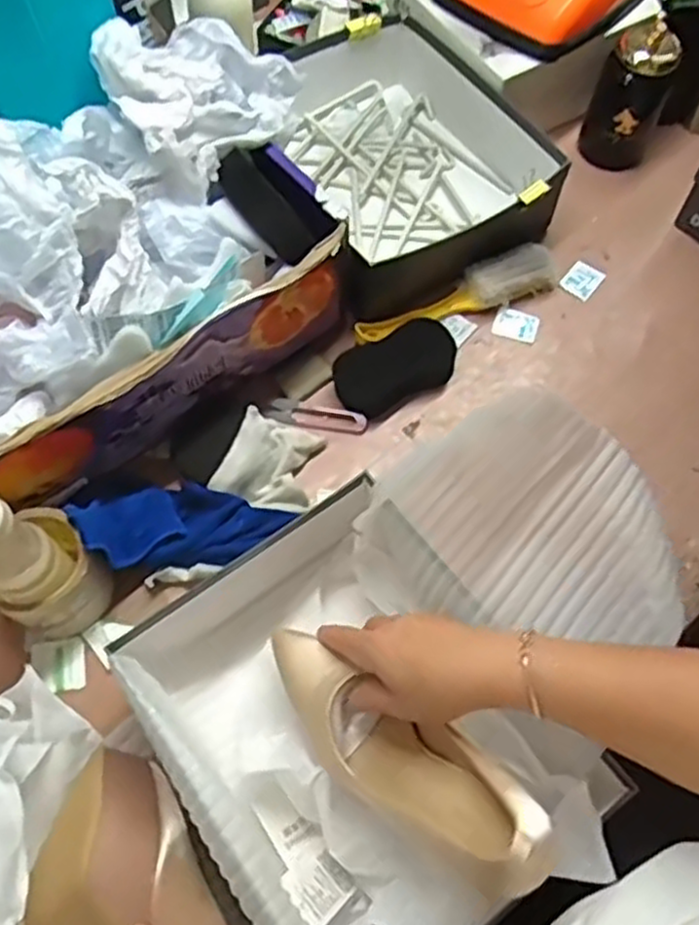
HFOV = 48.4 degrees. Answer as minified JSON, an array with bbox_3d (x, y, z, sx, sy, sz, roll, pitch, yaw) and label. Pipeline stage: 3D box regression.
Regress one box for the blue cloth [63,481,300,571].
[{"bbox_3d":[-0.144,0.048,0.677,0.187,0.062,0.080,0,63,-20],"label":"blue cloth"}]

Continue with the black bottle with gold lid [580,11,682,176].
[{"bbox_3d":[0.314,-0.410,0.865,0.078,0.149,0.073,25,66,10],"label":"black bottle with gold lid"}]

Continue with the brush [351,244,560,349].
[{"bbox_3d":[0.111,-0.175,0.811,0.225,0.034,0.050,-21,66,-11],"label":"brush"}]

